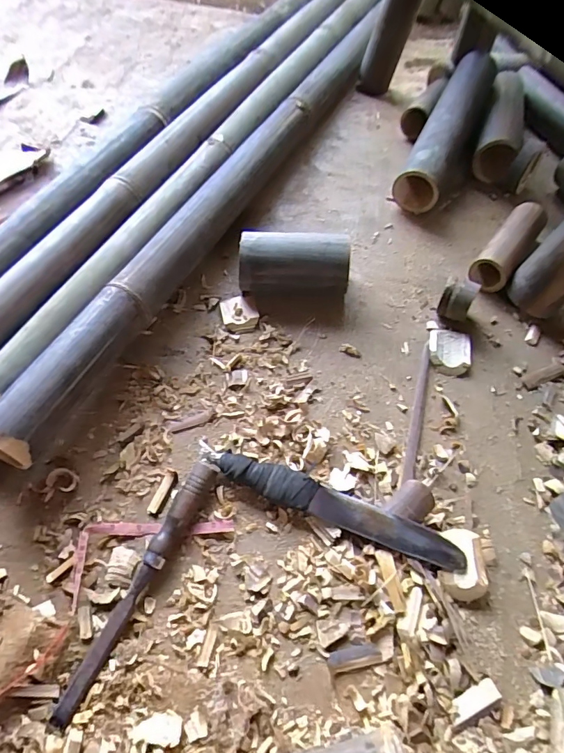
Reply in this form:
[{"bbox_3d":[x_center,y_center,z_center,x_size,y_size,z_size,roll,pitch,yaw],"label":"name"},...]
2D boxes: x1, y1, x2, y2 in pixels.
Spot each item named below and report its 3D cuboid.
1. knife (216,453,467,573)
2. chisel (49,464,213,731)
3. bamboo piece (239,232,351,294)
[{"bbox_3d":[0.055,0.133,0.451,0.258,0.020,0.037,18,60,9],"label":"knife"},{"bbox_3d":[-0.133,0.189,0.409,0.021,0.020,0.236,23,60,12],"label":"chisel"},{"bbox_3d":[0.015,-0.145,0.582,0.143,0.073,0.070,2,58,-1],"label":"bamboo piece"}]

